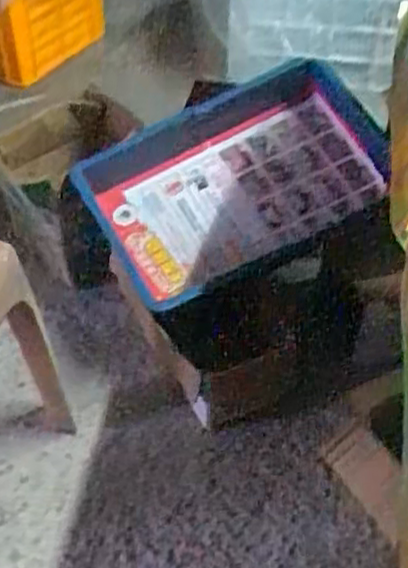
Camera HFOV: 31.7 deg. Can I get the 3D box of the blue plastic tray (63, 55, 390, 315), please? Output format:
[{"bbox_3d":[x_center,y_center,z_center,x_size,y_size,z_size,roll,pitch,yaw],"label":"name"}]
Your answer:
[{"bbox_3d":[0.048,-0.149,1.063,0.422,0.068,0.276,-24,69,-1],"label":"blue plastic tray"}]

